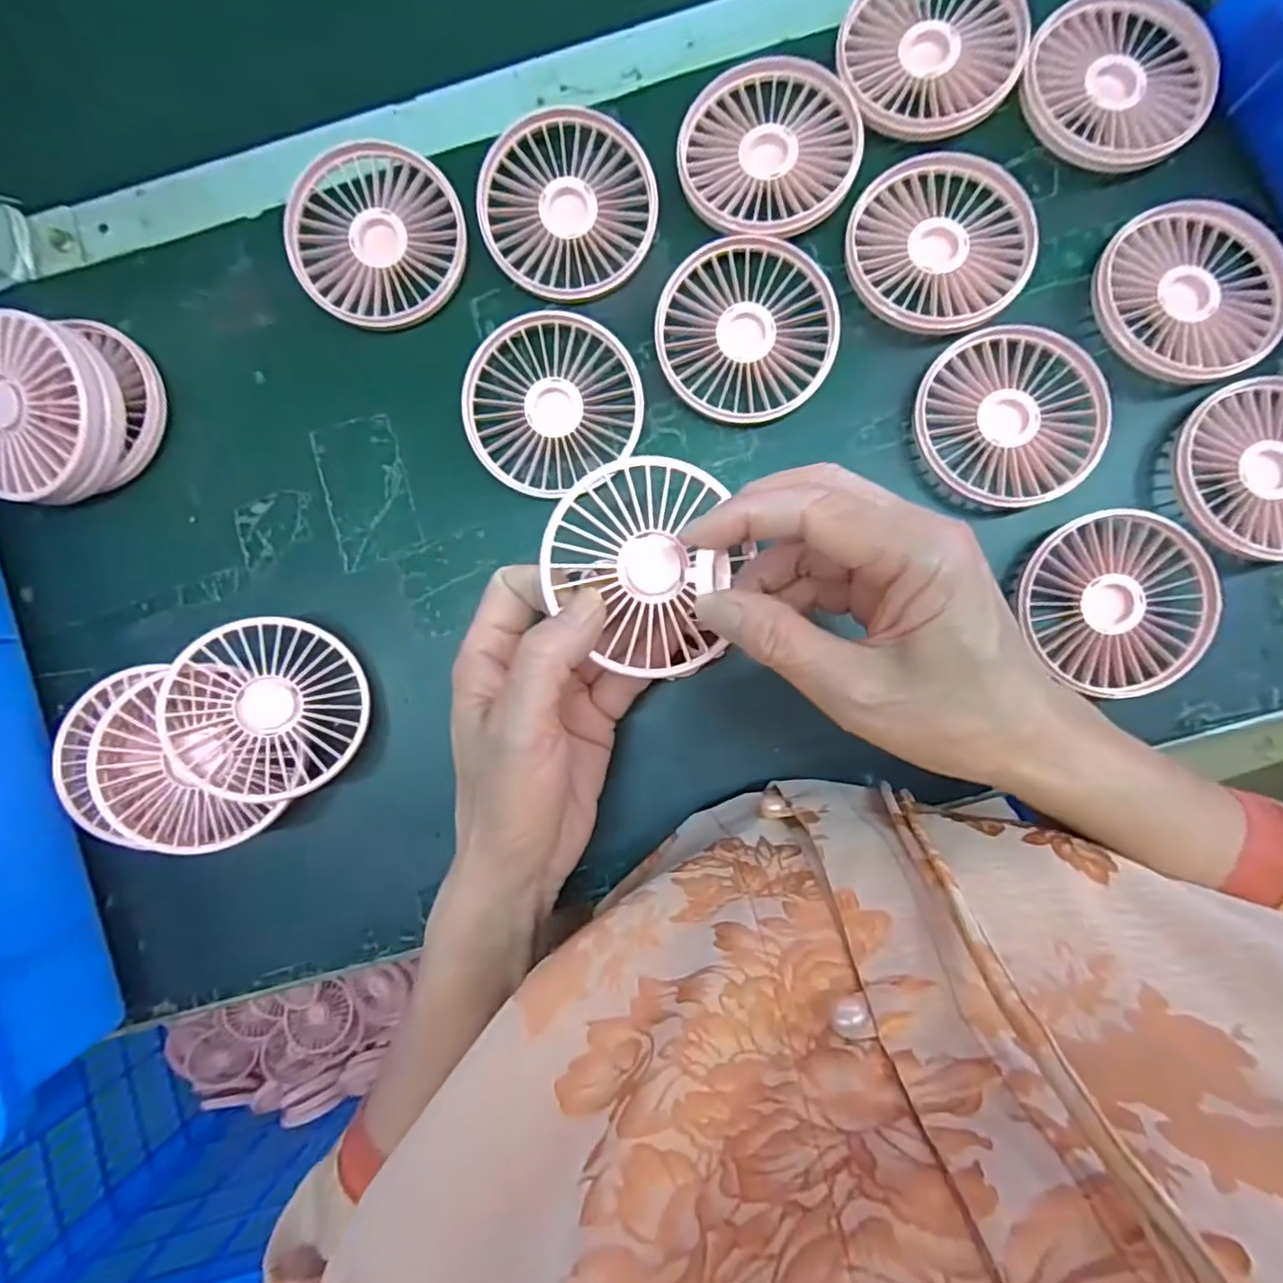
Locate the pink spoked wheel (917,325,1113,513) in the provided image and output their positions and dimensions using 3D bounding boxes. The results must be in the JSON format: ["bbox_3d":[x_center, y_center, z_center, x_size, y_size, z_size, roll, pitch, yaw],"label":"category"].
[{"bbox_3d":[0.178,-0.109,0.321,0.085,0.016,0.086,0,89,4],"label":"pink spoked wheel"}]

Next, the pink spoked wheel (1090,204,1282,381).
[{"bbox_3d":[0.264,-0.167,0.318,0.087,0.018,0.078,17,88,4],"label":"pink spoked wheel"}]

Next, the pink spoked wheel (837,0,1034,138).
[{"bbox_3d":[0.143,-0.297,0.326,0.086,0.016,0.084,0,89,4],"label":"pink spoked wheel"}]

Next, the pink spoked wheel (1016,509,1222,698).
[{"bbox_3d":[0.227,-0.017,0.317,0.083,0.019,0.086,0,87,3],"label":"pink spoked wheel"}]

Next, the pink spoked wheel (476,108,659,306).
[{"bbox_3d":[-0.037,-0.219,0.330,0.085,0.019,0.084,0,89,4],"label":"pink spoked wheel"}]

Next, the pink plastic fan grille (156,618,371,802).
[{"bbox_3d":[-0.179,0.032,0.315,0.083,0.013,0.083,-3,80,-26],"label":"pink plastic fan grille"}]

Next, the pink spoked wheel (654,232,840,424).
[{"bbox_3d":[0.052,-0.155,0.328,0.086,0.014,0.086,0,89,4],"label":"pink spoked wheel"}]

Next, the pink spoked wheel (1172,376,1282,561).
[{"bbox_3d":[0.302,-0.083,0.316,0.085,0.018,0.085,0,87,3],"label":"pink spoked wheel"}]

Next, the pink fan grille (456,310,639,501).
[{"bbox_3d":[-0.046,-0.121,0.330,0.085,0.015,0.081,0,89,4],"label":"pink fan grille"}]

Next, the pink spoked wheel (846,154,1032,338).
[{"bbox_3d":[0.146,-0.197,0.324,0.086,0.016,0.084,0,89,4],"label":"pink spoked wheel"}]

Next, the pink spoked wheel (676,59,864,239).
[{"bbox_3d":[0.063,-0.246,0.329,0.086,0.014,0.087,0,89,4],"label":"pink spoked wheel"}]

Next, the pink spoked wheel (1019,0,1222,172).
[{"bbox_3d":[0.234,-0.276,0.322,0.088,0.020,0.085,0,87,3],"label":"pink spoked wheel"}]

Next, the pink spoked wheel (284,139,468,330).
[{"bbox_3d":[-0.135,-0.208,0.336,0.085,0.018,0.086,0,89,4],"label":"pink spoked wheel"}]

